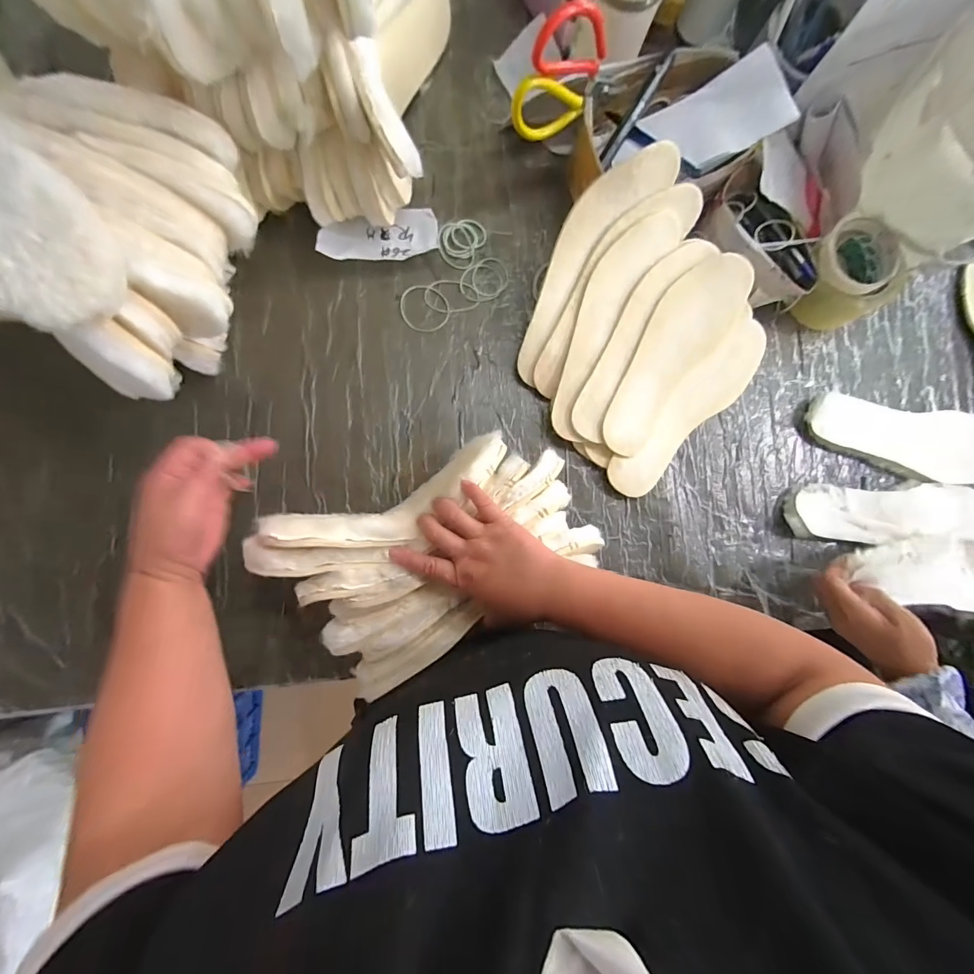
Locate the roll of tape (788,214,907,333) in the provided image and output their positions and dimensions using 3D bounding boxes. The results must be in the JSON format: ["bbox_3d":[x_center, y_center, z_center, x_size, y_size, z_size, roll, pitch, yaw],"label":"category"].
[{"bbox_3d":[0.440,-0.260,0.521,0.103,0.070,0.112,-26,90,-5],"label":"roll of tape"}]

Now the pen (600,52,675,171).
[{"bbox_3d":[0.163,-0.414,0.469,0.014,0.014,0.125,33,100,-5],"label":"pen"}]

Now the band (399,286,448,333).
[{"bbox_3d":[-0.077,-0.221,0.523,0.060,0.004,0.058,0,88,-5],"label":"band"}]

